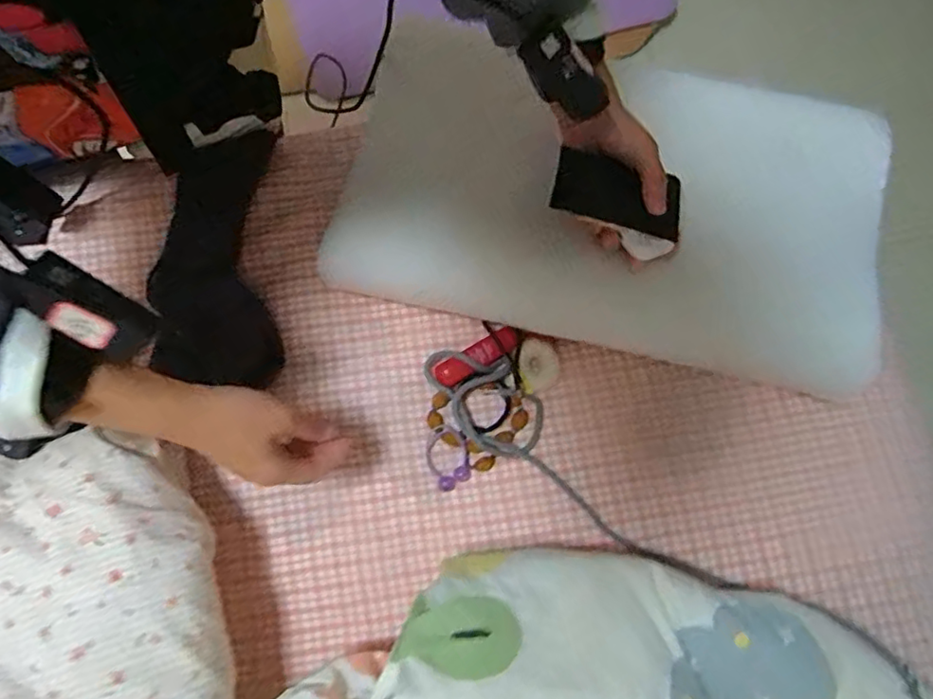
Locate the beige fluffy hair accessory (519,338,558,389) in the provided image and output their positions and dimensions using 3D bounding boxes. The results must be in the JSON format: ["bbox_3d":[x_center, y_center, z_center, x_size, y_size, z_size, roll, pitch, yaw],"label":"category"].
[{"bbox_3d":[0.069,0.013,0.577,0.040,0.015,0.045,-35,79,-8],"label":"beige fluffy hair accessory"}]

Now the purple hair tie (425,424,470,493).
[{"bbox_3d":[-0.018,0.105,0.571,0.039,0.009,0.058,-23,77,-6],"label":"purple hair tie"}]

